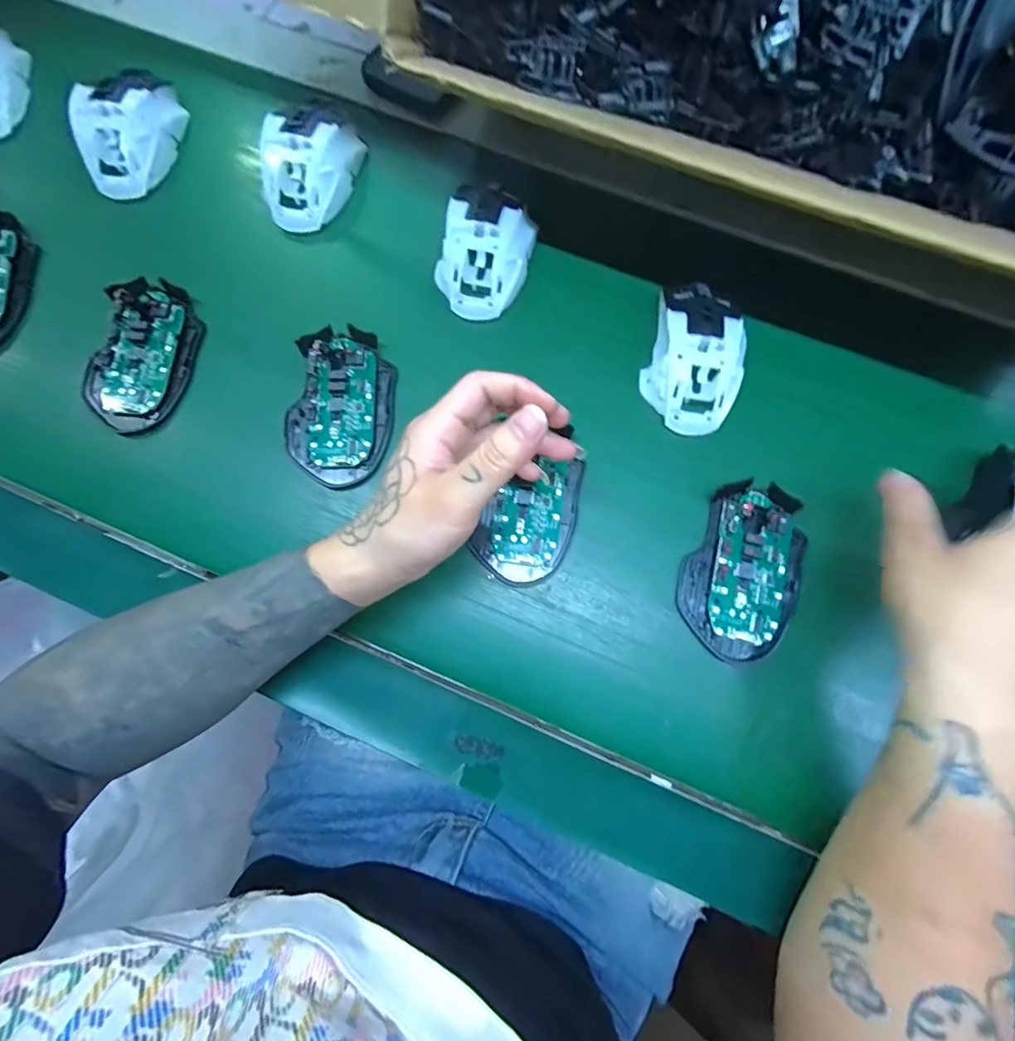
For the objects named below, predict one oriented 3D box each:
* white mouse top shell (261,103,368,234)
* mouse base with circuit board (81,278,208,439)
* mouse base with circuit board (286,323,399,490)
[{"bbox_3d":[-0.159,-0.281,0.374,0.062,0.037,0.104,16,80,4],"label":"white mouse top shell"},{"bbox_3d":[-0.266,-0.121,0.346,0.065,0.019,0.111,20,80,5],"label":"mouse base with circuit board"},{"bbox_3d":[-0.120,-0.084,0.342,0.072,0.020,0.115,2,79,2],"label":"mouse base with circuit board"}]

